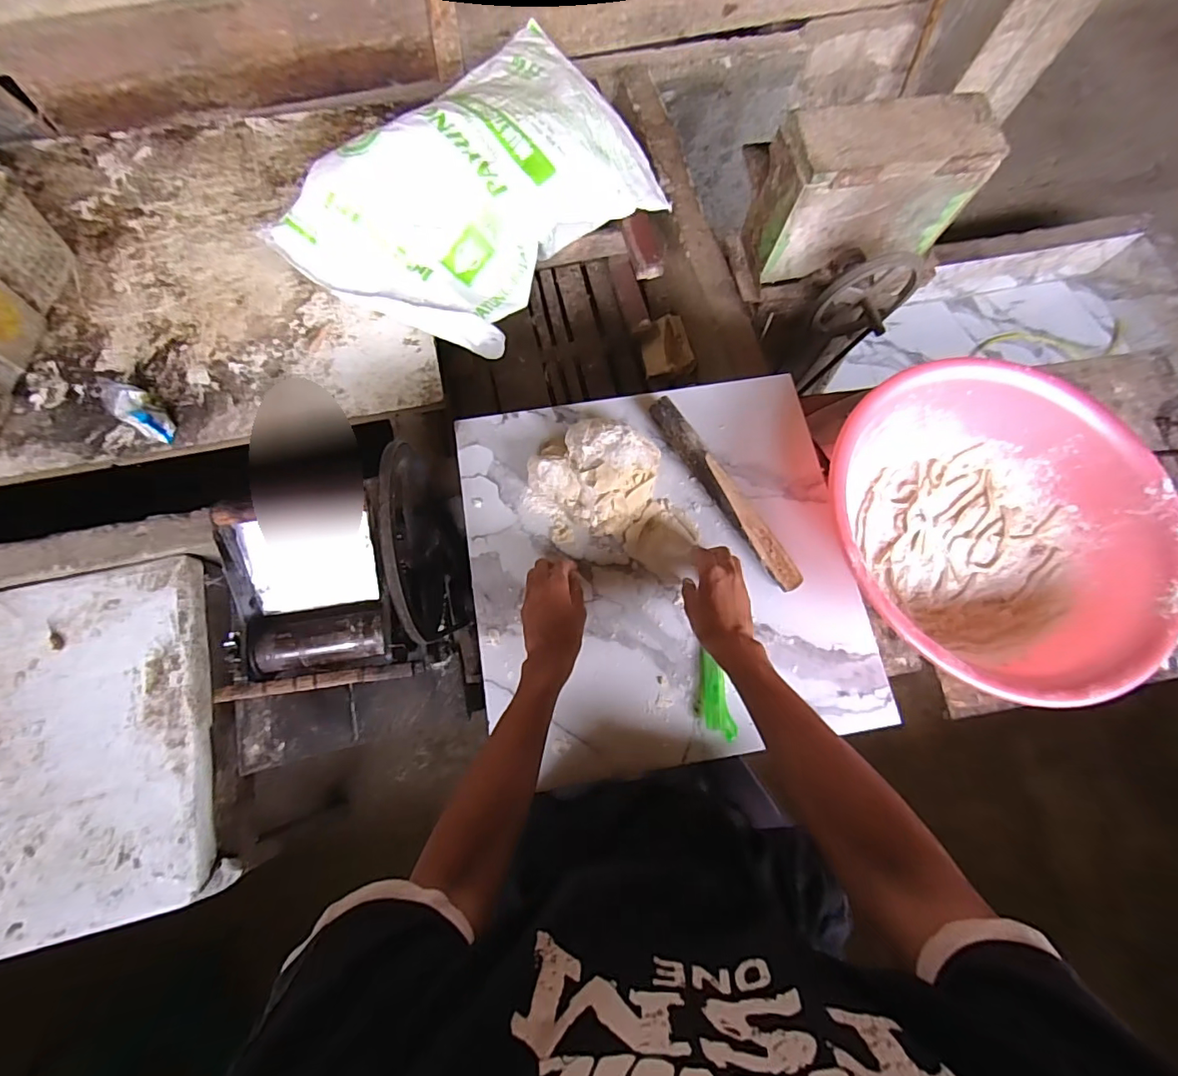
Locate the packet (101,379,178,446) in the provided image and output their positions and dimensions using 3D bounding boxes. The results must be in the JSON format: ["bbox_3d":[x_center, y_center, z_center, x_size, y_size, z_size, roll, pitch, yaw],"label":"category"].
[{"bbox_3d":[-0.770,-0.218,0.897,0.121,0.031,0.057,45,80,-10],"label":"packet"}]

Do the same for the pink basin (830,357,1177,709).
[{"bbox_3d":[0.501,-0.012,0.662,0.401,0.147,0.397,-1,75,2],"label":"pink basin"}]

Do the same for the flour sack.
[{"bbox_3d":[-0.192,-0.642,0.964,0.397,0.182,0.648,39,79,11],"label":"flour sack"}]

